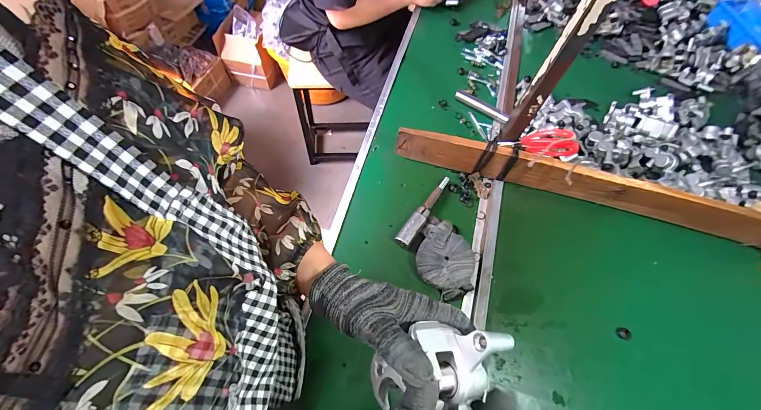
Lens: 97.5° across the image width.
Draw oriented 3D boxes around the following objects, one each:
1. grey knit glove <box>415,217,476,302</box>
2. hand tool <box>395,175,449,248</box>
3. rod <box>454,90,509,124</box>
[{"bbox_3d":[0.117,0.095,0.603,0.099,0.034,0.140,13,64,5],"label":"grey knit glove"},{"bbox_3d":[0.084,0.009,0.642,0.028,0.033,0.164,32,67,13],"label":"hand tool"},{"bbox_3d":[0.234,-0.228,0.774,0.135,0.020,0.022,37,68,15],"label":"rod"}]

